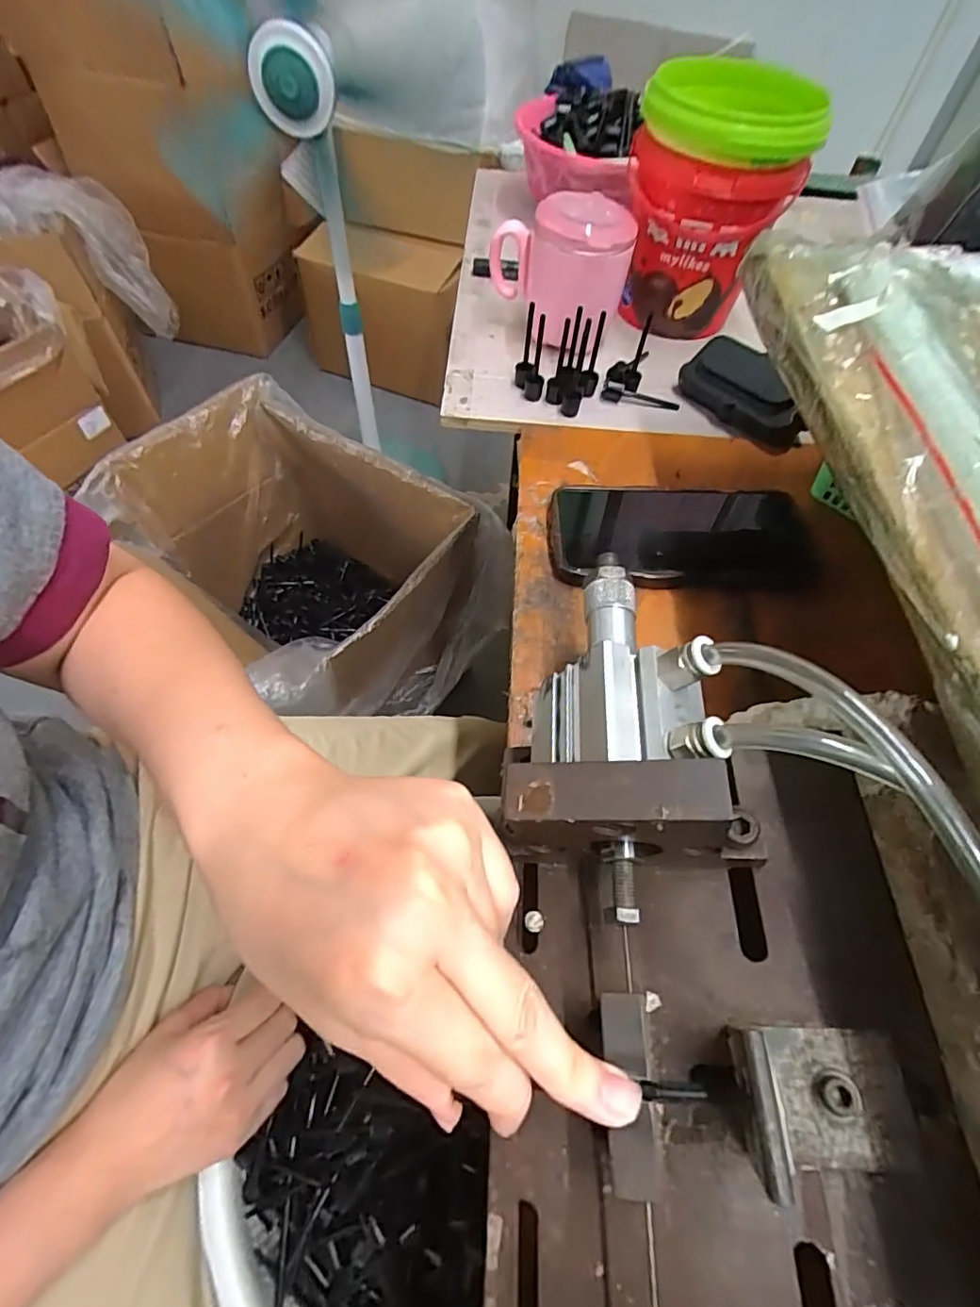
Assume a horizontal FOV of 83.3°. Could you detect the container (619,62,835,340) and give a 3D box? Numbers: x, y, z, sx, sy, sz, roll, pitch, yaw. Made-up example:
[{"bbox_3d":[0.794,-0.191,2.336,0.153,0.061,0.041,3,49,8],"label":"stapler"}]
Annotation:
[{"bbox_3d":[0.174,-0.364,0.463,0.126,0.159,0.114,9,59,2],"label":"container"}]

